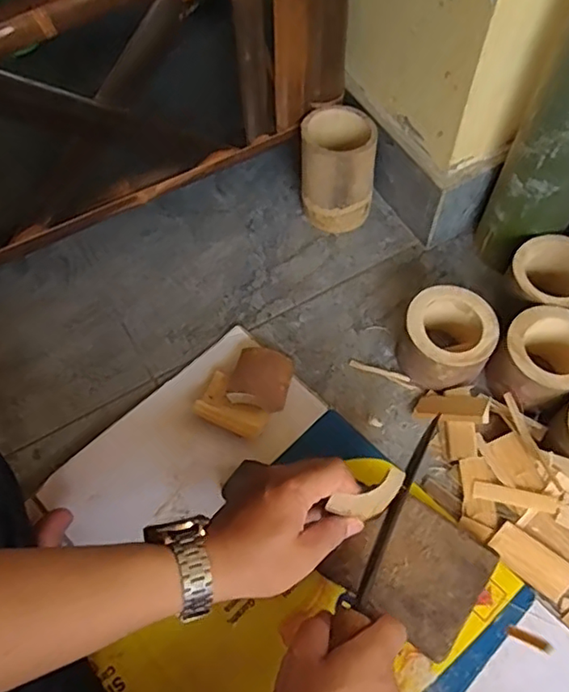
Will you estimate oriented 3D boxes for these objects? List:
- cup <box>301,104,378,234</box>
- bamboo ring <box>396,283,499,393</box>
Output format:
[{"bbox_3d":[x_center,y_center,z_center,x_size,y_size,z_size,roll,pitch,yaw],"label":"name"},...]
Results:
[{"bbox_3d":[0.063,-0.210,0.703,0.083,0.116,0.084,0,60,1],"label":"cup"},{"bbox_3d":[0.170,-0.004,0.615,0.088,0.077,0.091,0,60,1],"label":"bamboo ring"}]

